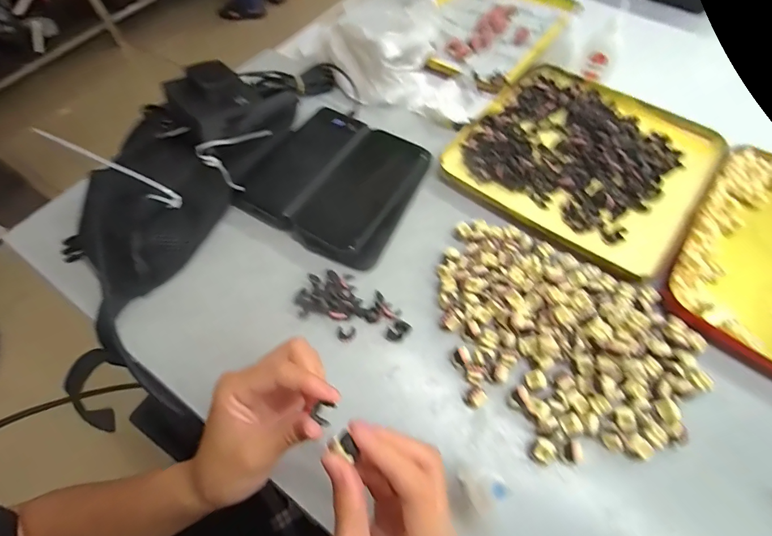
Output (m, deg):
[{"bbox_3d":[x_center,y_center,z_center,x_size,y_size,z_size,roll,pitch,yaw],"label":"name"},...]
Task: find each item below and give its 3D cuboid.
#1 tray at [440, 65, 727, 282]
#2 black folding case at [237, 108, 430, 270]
[{"bbox_3d":[0.218,-0.127,0.424,0.238,0.017,0.244,35,66,20],"label":"tray"},{"bbox_3d":[-0.053,-0.092,0.406,0.159,0.024,0.159,24,63,16],"label":"black folding case"}]

